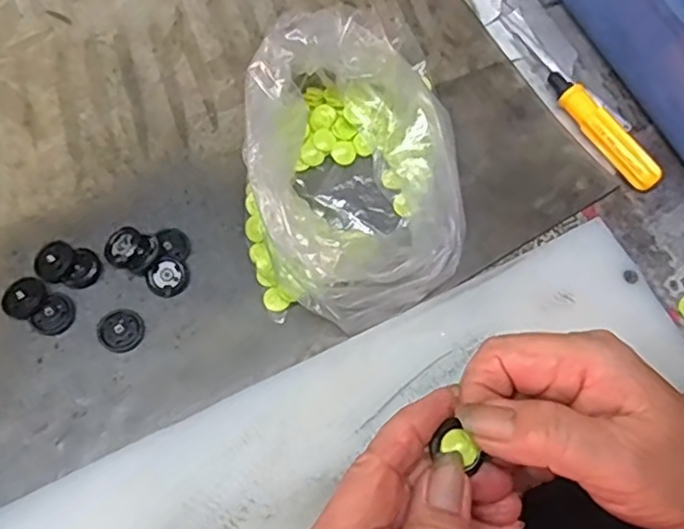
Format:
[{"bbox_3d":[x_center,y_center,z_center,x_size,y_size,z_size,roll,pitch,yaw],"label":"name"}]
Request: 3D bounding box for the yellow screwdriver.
[{"bbox_3d":[0.129,-0.093,0.358,0.014,0.014,0.129,-31,73,-13],"label":"yellow screwdriver"}]

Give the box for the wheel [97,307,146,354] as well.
[{"bbox_3d":[-0.103,0.030,0.301,0.020,0.005,0.020,1,69,-2],"label":"wheel"}]

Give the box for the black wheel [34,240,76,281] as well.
[{"bbox_3d":[-0.139,-0.002,0.311,0.018,0.005,0.020,23,69,6],"label":"black wheel"}]

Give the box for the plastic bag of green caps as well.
[{"bbox_3d":[0.007,-0.049,0.311,0.102,0.057,0.145,0,69,-2],"label":"plastic bag of green caps"}]

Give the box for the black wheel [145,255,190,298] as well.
[{"bbox_3d":[-0.084,0.006,0.312,0.020,0.005,0.018,-39,75,-16],"label":"black wheel"}]

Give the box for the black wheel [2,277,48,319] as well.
[{"bbox_3d":[-0.150,0.015,0.303,0.017,0.005,0.020,34,71,10],"label":"black wheel"}]

